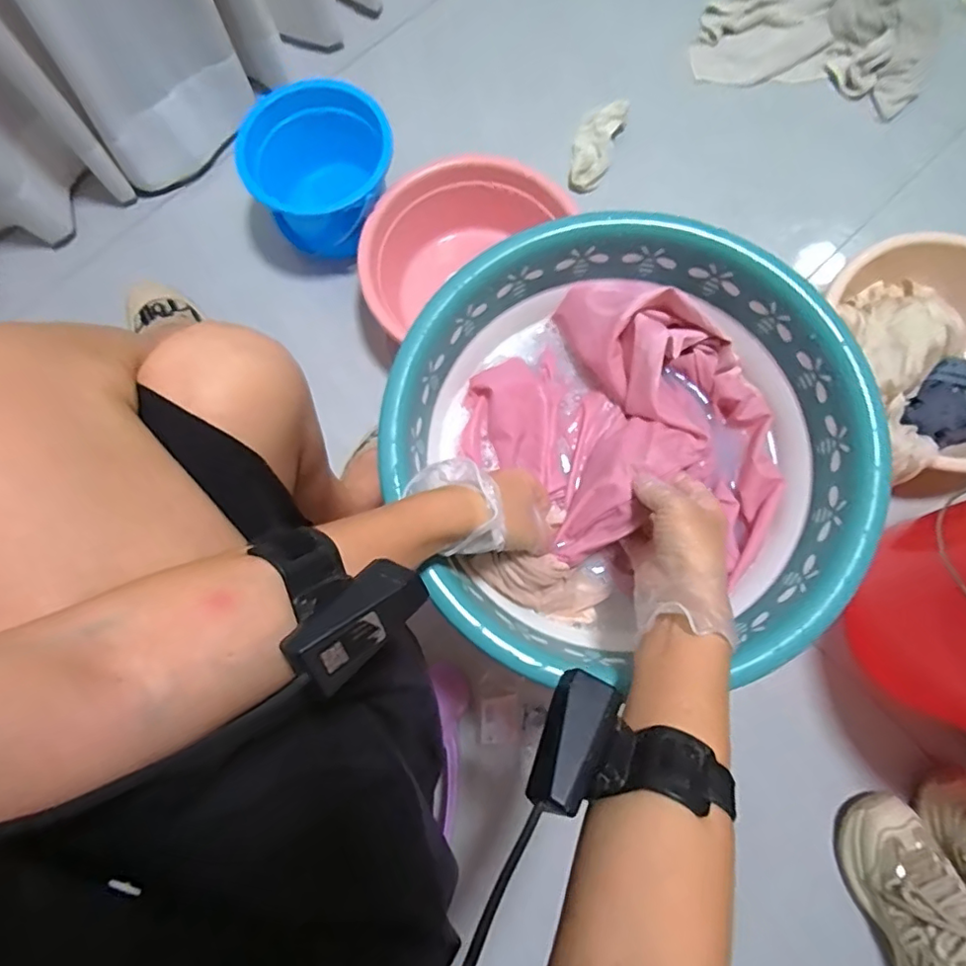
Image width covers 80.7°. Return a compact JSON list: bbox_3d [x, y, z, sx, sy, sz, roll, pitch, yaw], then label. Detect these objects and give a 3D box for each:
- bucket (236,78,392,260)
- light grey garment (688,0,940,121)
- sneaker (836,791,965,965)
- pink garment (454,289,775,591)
[{"bbox_3d":[-0.236,-0.434,0.826,0.202,0.150,0.183,-5,78,0],"label":"bucket"},{"bbox_3d":[0.554,-0.769,0.943,0.362,0.072,0.272,13,79,3],"label":"light grey garment"},{"bbox_3d":[0.507,0.502,0.637,0.094,0.115,0.249,-24,79,-4],"label":"sneaker"},{"bbox_3d":[0.134,-0.042,0.479,0.228,0.067,0.261,-42,81,-7],"label":"pink garment"}]

